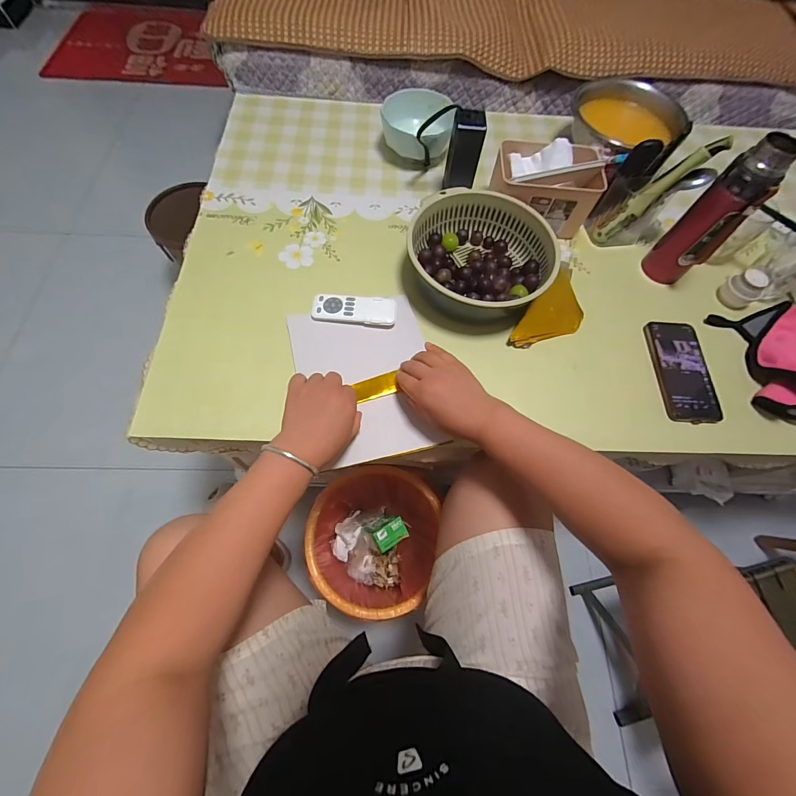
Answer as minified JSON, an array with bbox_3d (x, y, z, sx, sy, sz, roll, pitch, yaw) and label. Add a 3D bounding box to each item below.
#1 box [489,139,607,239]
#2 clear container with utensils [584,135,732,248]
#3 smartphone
[{"bbox_3d":[0.246,-0.364,0.627,0.173,0.084,0.129,3,66,-1],"label":"box"},{"bbox_3d":[0.409,-0.334,0.608,0.124,0.160,0.104,35,69,12],"label":"clear container with utensils"},{"bbox_3d":[0.428,-0.042,0.550,0.074,0.013,0.163,2,66,-2],"label":"smartphone"}]

